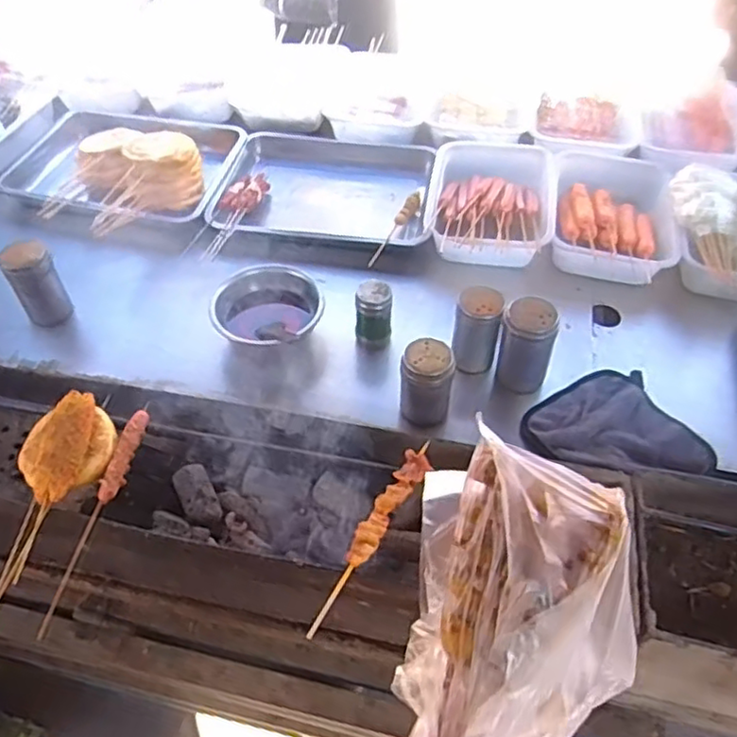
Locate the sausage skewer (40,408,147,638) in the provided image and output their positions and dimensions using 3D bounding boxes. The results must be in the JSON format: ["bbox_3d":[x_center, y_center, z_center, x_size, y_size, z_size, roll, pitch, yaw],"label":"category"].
[{"bbox_3d":[-0.317,0.169,0.766,0.023,0.021,0.276,13,64,9],"label":"sausage skewer"}]

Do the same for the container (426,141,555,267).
[{"bbox_3d":[0.200,-0.266,1.076,0.195,0.067,0.316,8,49,5],"label":"container"}]

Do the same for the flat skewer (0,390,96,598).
[{"bbox_3d":[-0.393,0.154,0.770,0.084,0.035,0.281,7,62,4],"label":"flat skewer"}]

